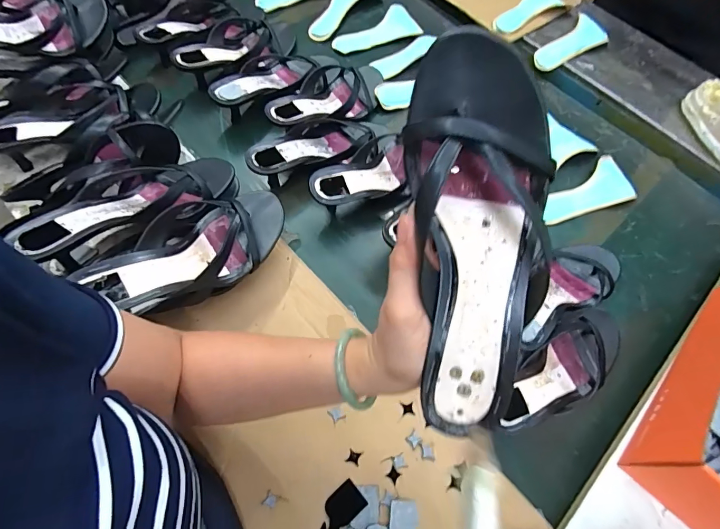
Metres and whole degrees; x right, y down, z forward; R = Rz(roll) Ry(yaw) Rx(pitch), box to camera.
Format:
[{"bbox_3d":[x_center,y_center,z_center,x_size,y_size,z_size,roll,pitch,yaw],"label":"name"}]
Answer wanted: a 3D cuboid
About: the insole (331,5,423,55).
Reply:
[{"bbox_3d":[0.023,-0.450,0.773,0.174,0.026,0.076,-21,67,-15],"label":"insole"}]

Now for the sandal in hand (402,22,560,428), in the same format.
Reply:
[{"bbox_3d":[0.074,-0.010,0.247,0.089,0.045,0.236,-3,99,-5],"label":"sandal in hand"}]

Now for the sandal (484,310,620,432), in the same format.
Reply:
[{"bbox_3d":[0.237,0.126,0.470,0.232,0.059,0.081,-20,64,-30],"label":"sandal"}]

